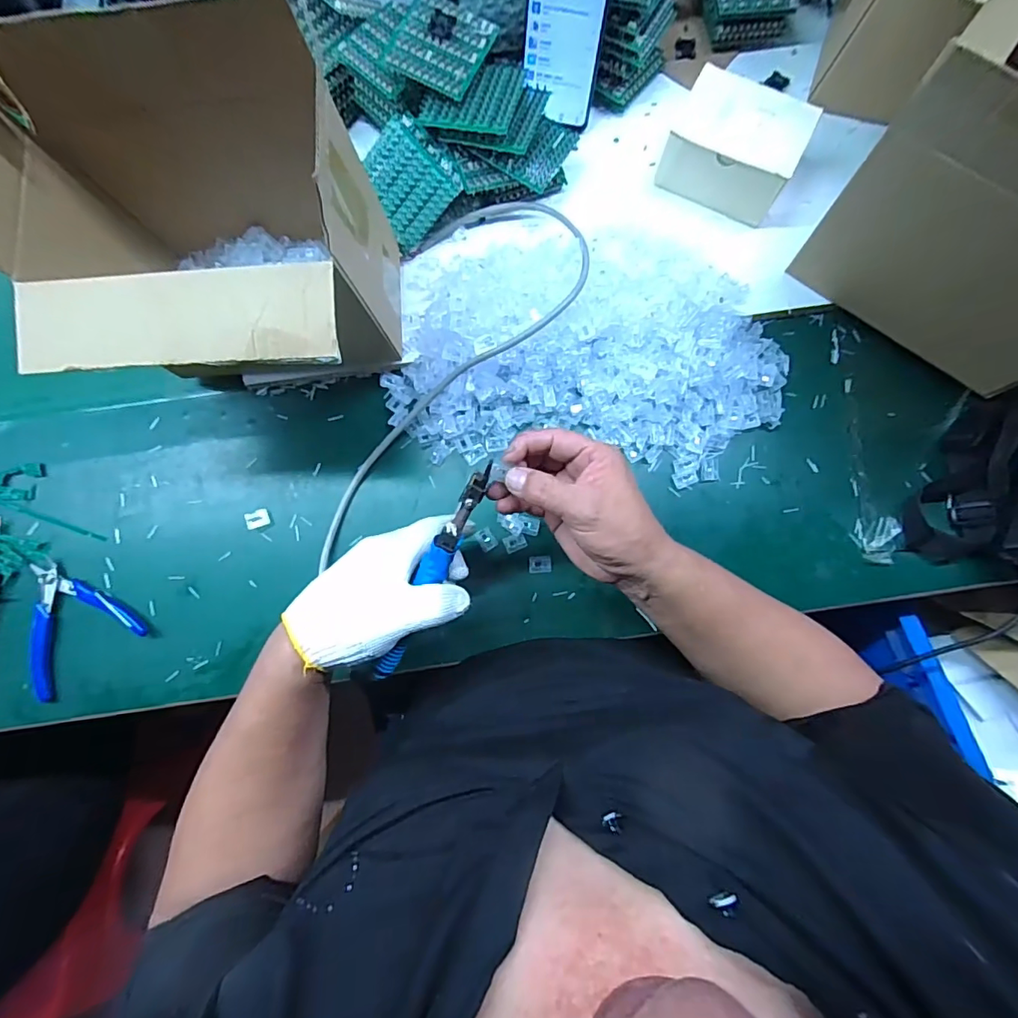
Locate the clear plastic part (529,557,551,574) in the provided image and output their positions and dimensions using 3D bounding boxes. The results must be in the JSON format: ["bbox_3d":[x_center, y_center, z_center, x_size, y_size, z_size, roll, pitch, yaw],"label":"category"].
[{"bbox_3d":[0.030,0.053,0.488,0.021,0.004,0.016,-3,81,0],"label":"clear plastic part"}]

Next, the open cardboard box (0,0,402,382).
[{"bbox_3d":[-0.230,-0.185,0.410,0.241,0.233,0.199,-2,81,0],"label":"open cardboard box"}]

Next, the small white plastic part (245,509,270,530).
[{"bbox_3d":[-0.243,0.010,0.489,0.021,0.008,0.017,-22,81,-3],"label":"small white plastic part"}]

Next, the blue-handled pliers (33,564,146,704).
[{"bbox_3d":[-0.410,0.100,0.467,0.103,0.013,0.110,-38,82,-6],"label":"blue-handled pliers"}]

